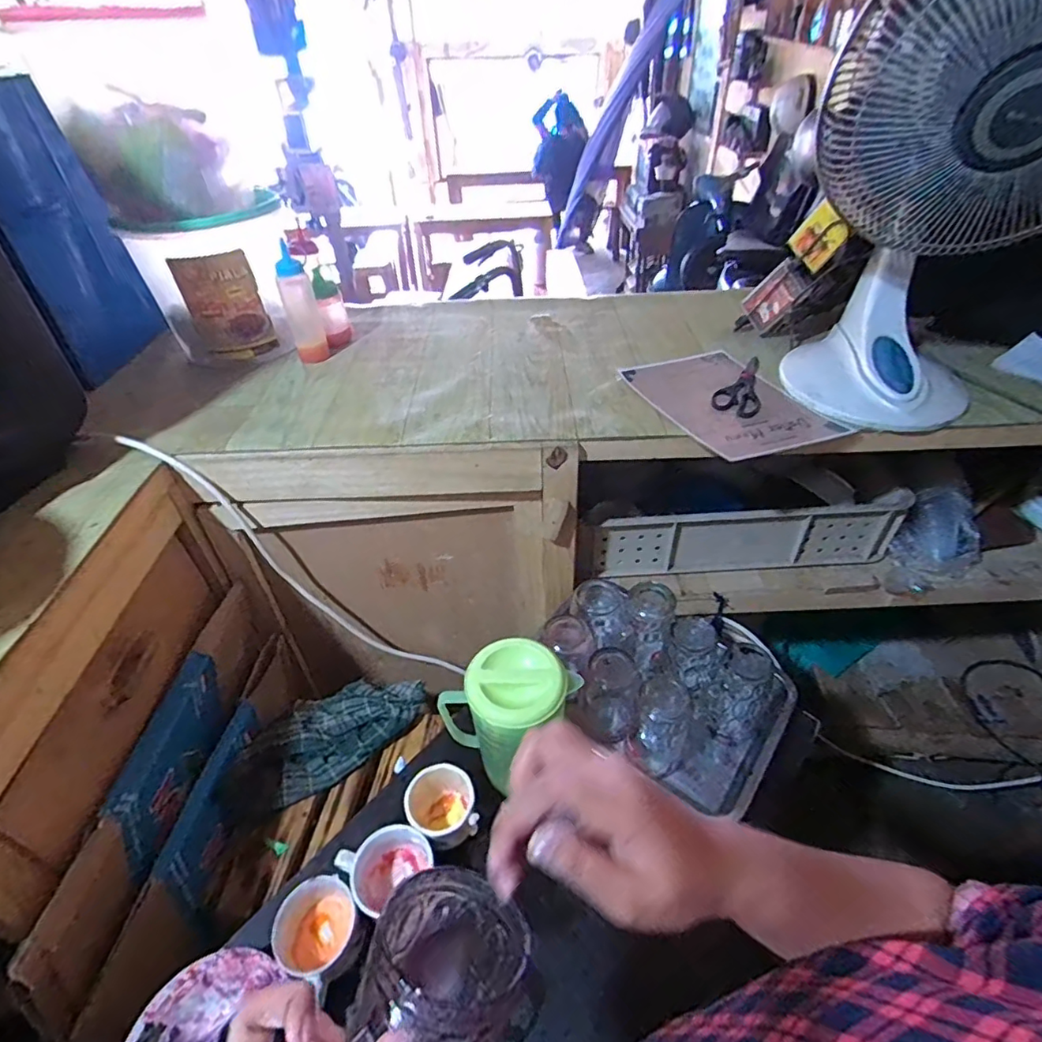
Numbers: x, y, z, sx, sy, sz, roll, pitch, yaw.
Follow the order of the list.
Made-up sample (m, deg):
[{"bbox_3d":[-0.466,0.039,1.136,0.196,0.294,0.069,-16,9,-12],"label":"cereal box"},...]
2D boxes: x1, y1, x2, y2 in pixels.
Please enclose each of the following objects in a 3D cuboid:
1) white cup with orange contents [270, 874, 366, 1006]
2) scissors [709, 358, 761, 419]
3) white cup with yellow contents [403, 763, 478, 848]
[{"bbox_3d":[-0.206,0.419,0.568,0.084,0.063,0.077,-1,43,1],"label":"white cup with orange contents"},{"bbox_3d":[0.354,-0.209,0.848,0.066,0.015,0.193,25,48,28],"label":"scissors"},{"bbox_3d":[-0.099,0.333,0.648,0.073,0.070,0.077,12,44,13],"label":"white cup with yellow contents"}]

